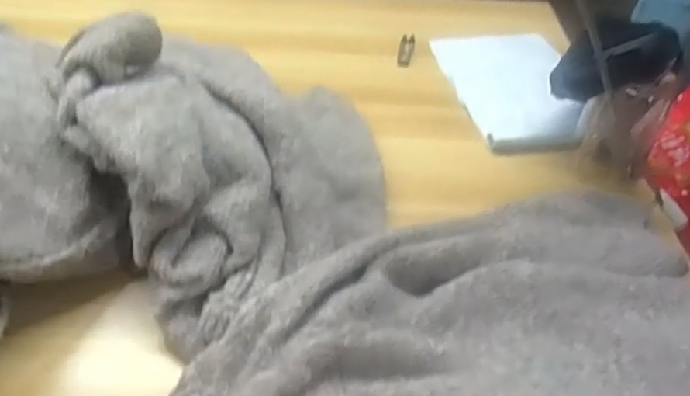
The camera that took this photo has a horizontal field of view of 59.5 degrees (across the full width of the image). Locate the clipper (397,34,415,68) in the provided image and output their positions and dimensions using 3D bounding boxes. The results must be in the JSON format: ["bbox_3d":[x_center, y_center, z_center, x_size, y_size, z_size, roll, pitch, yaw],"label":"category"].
[{"bbox_3d":[0.099,-0.238,0.977,0.026,0.006,0.082,-4,49,16],"label":"clipper"}]

